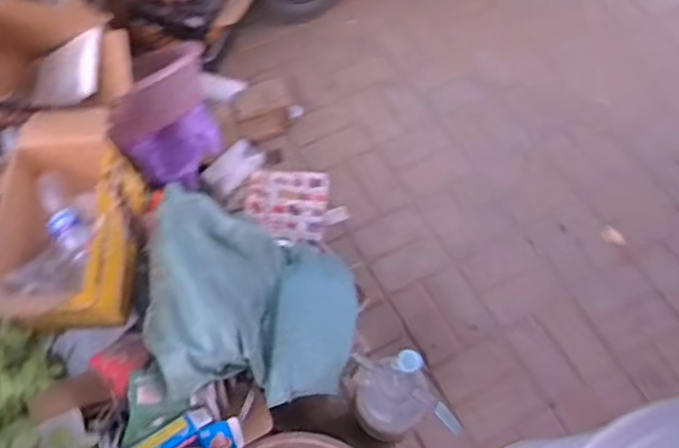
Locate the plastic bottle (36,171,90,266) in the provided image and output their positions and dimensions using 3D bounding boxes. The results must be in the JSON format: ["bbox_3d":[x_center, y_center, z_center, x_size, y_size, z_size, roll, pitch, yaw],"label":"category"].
[{"bbox_3d":[-0.547,-0.008,1.268,0.068,0.057,0.189,-25,77,-14],"label":"plastic bottle"}]

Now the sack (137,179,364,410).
[{"bbox_3d":[-0.167,0.142,1.268,0.394,0.178,0.384,-1,60,-1],"label":"sack"}]

